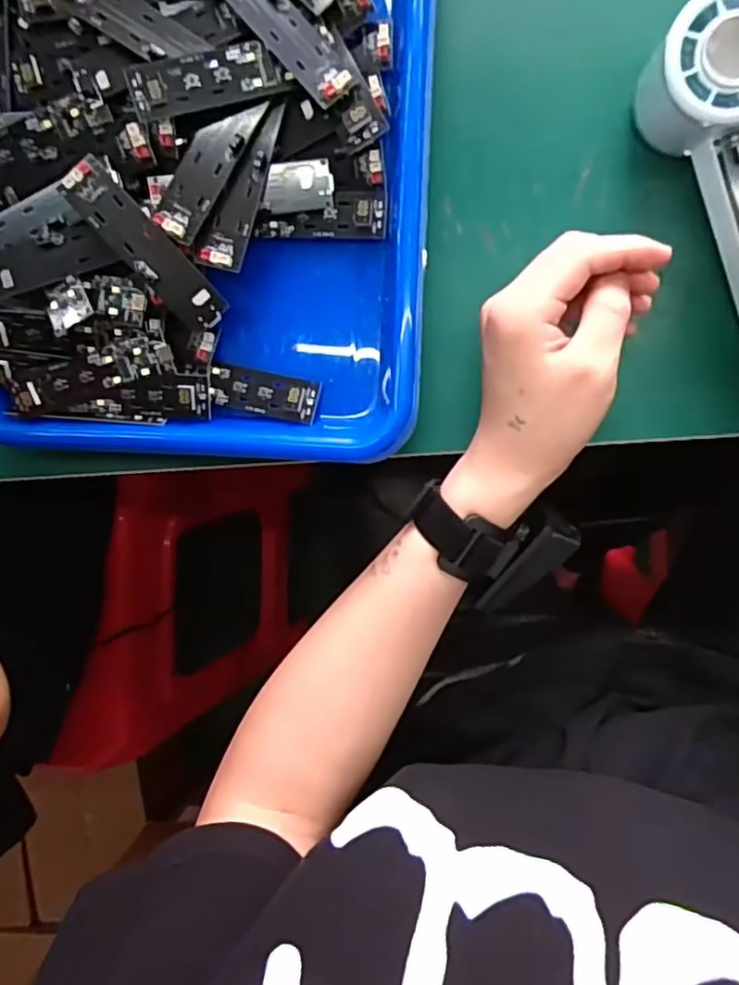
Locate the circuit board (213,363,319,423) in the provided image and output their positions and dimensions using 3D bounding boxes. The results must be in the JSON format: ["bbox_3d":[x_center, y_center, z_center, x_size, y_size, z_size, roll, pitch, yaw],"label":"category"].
[{"bbox_3d":[-0.057,-0.054,0.350,0.060,0.009,0.022,11,95,5],"label":"circuit board"}]

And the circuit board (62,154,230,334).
[{"bbox_3d":[-0.108,-0.121,0.321,0.021,0.009,0.092,-40,109,7],"label":"circuit board"}]

